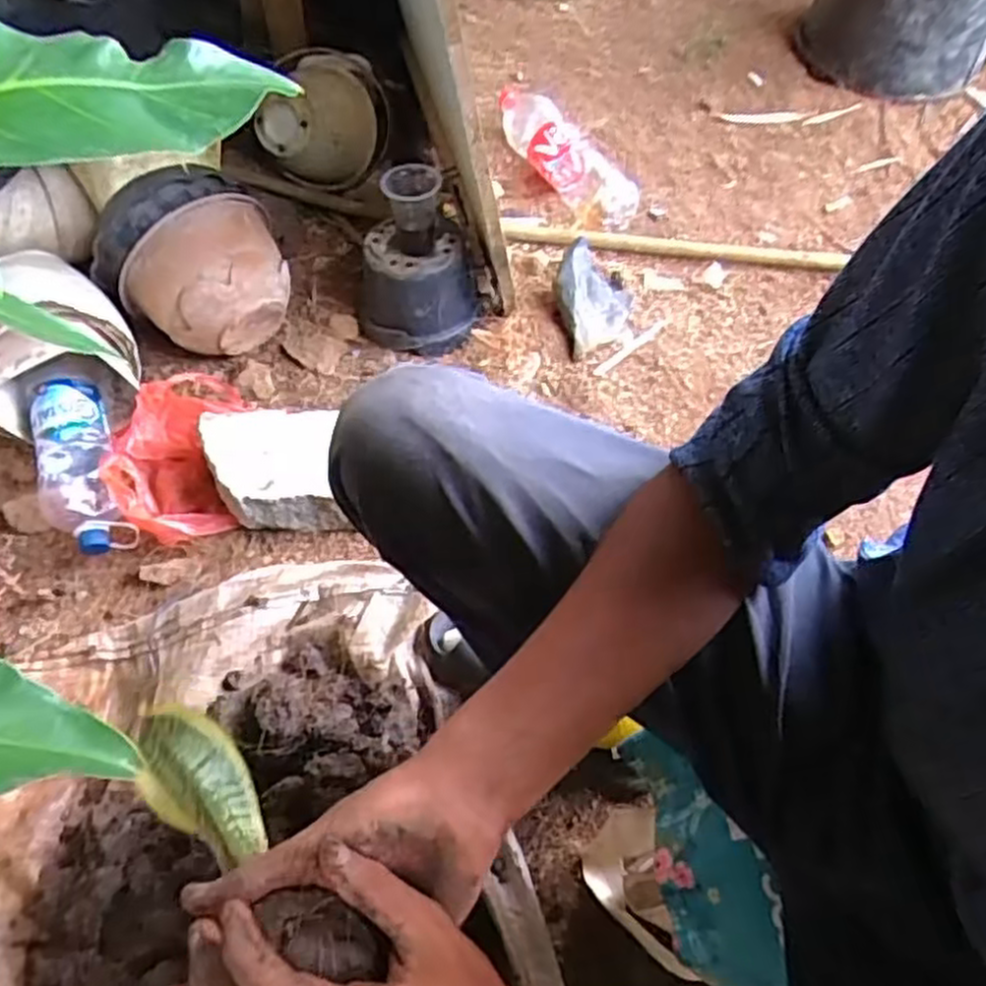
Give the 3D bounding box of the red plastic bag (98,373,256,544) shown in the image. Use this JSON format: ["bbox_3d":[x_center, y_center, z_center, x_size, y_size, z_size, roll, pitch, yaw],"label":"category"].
[{"bbox_3d":[-0.382,-0.052,0.926,0.143,0.075,0.233,-3,55,-3],"label":"red plastic bag"}]

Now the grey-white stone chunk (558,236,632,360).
[{"bbox_3d":[0.140,-0.273,1.063,0.109,0.078,0.176,5,55,3],"label":"grey-white stone chunk"}]

